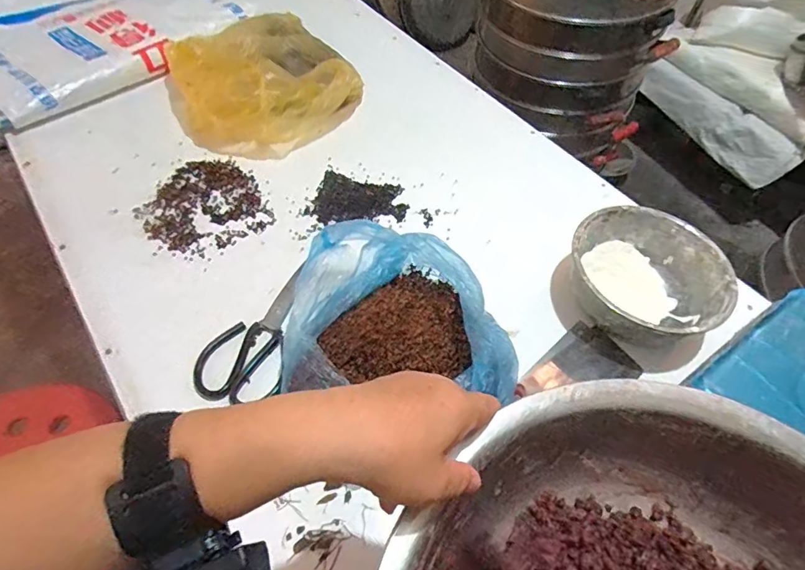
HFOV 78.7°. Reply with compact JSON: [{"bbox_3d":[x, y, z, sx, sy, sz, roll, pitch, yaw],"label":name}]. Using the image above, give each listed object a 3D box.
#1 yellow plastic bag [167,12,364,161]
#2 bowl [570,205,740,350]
[{"bbox_3d":[-0.245,-0.370,0.879,0.322,0.116,0.297,-14,56,-15],"label":"yellow plastic bag"},{"bbox_3d":[0.320,-0.002,0.662,0.193,0.085,0.195,3,53,-4],"label":"bowl"}]

